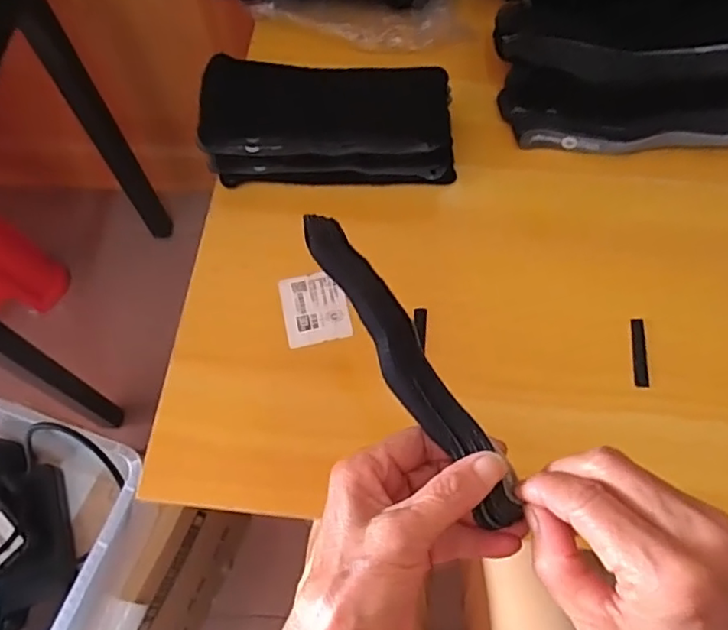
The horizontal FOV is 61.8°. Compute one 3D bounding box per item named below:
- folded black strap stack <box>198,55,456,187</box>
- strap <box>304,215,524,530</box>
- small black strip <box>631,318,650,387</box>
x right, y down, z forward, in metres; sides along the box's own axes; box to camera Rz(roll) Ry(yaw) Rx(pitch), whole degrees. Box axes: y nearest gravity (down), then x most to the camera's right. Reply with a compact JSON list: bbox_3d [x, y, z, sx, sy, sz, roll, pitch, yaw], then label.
[{"bbox_3d":[-0.028,-0.154,0.513,0.208,0.063,0.087,4,66,3],"label":"folded black strap stack"},{"bbox_3d":[0.018,0.016,0.311,0.026,0.013,0.193,-26,58,-10],"label":"strap"},{"bbox_3d":[0.203,0.027,0.446,0.010,0.004,0.053,5,67,4],"label":"small black strip"}]

